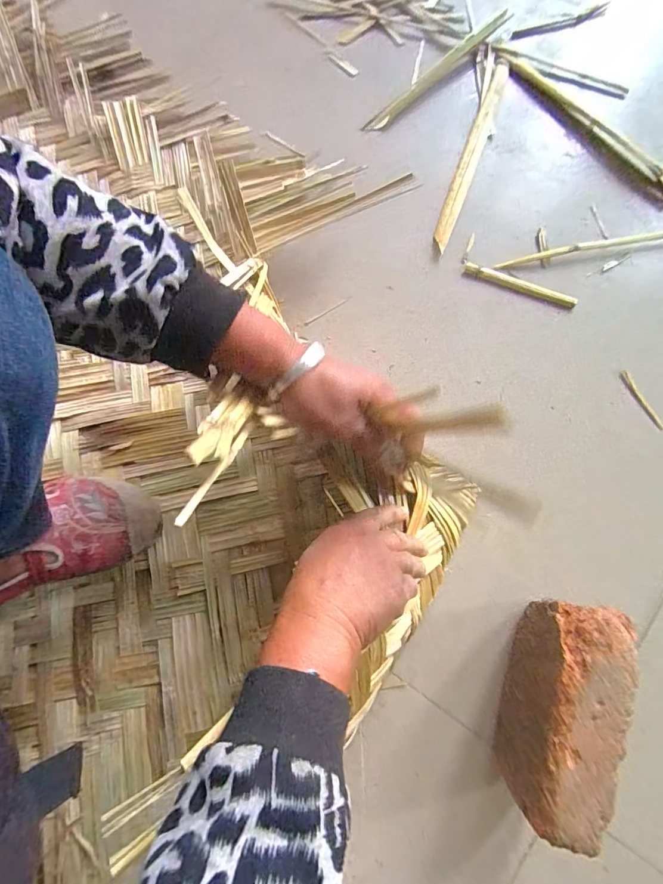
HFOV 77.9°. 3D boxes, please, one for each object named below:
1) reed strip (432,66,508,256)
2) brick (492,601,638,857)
[{"bbox_3d":[0.179,-0.369,0.511,0.021,0.014,0.312,19,80,9],"label":"reed strip"},{"bbox_3d":[0.184,0.210,0.339,0.048,0.112,0.159,18,80,6],"label":"brick"}]

